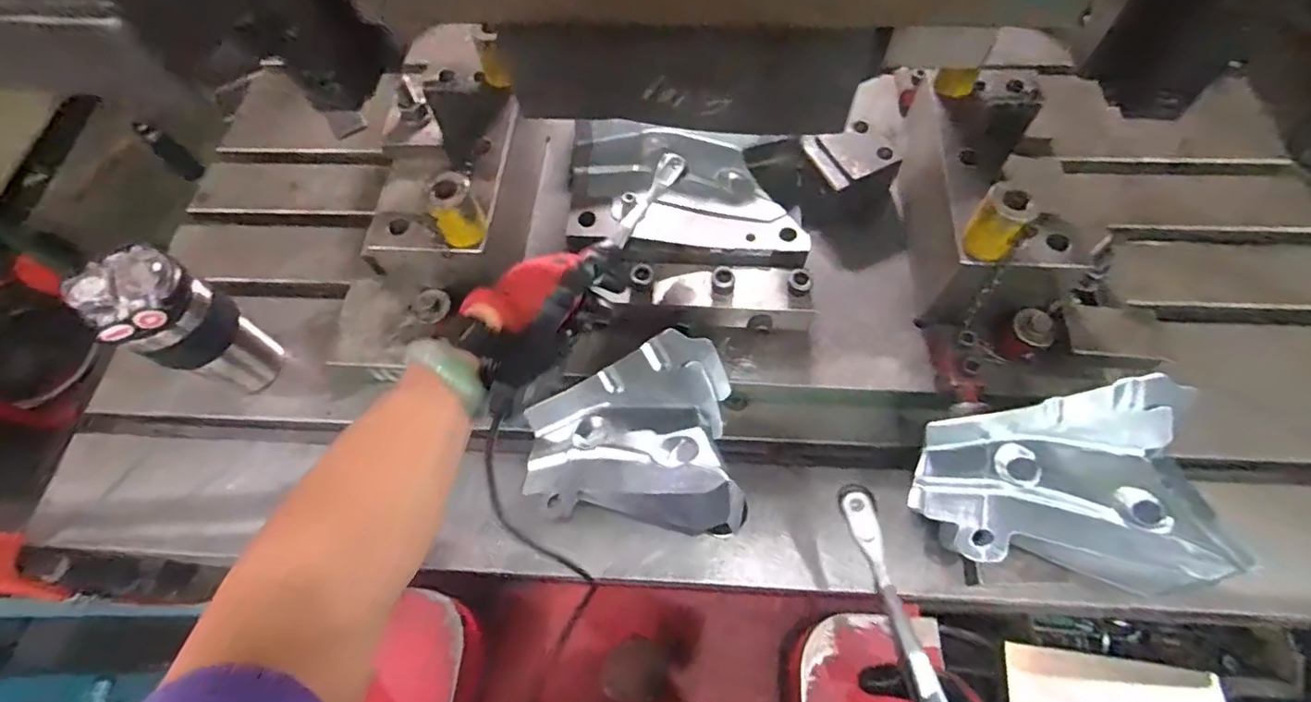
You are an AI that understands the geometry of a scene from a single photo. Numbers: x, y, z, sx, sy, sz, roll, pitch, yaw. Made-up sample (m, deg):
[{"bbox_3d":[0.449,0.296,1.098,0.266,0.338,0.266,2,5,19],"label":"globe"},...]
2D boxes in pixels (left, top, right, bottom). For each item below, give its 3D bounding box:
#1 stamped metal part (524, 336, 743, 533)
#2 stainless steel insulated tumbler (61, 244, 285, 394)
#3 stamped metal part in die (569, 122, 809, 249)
[{"bbox_3d":[-0.023,0.075,0.541,0.203,0.079,0.165,4,64,4],"label":"stamped metal part"},{"bbox_3d":[-0.443,-0.017,0.569,0.067,0.184,0.085,24,67,14],"label":"stainless steel insulated tumbler"},{"bbox_3d":[0.034,-0.176,0.613,0.241,0.044,0.151,2,64,4],"label":"stamped metal part in die"}]

